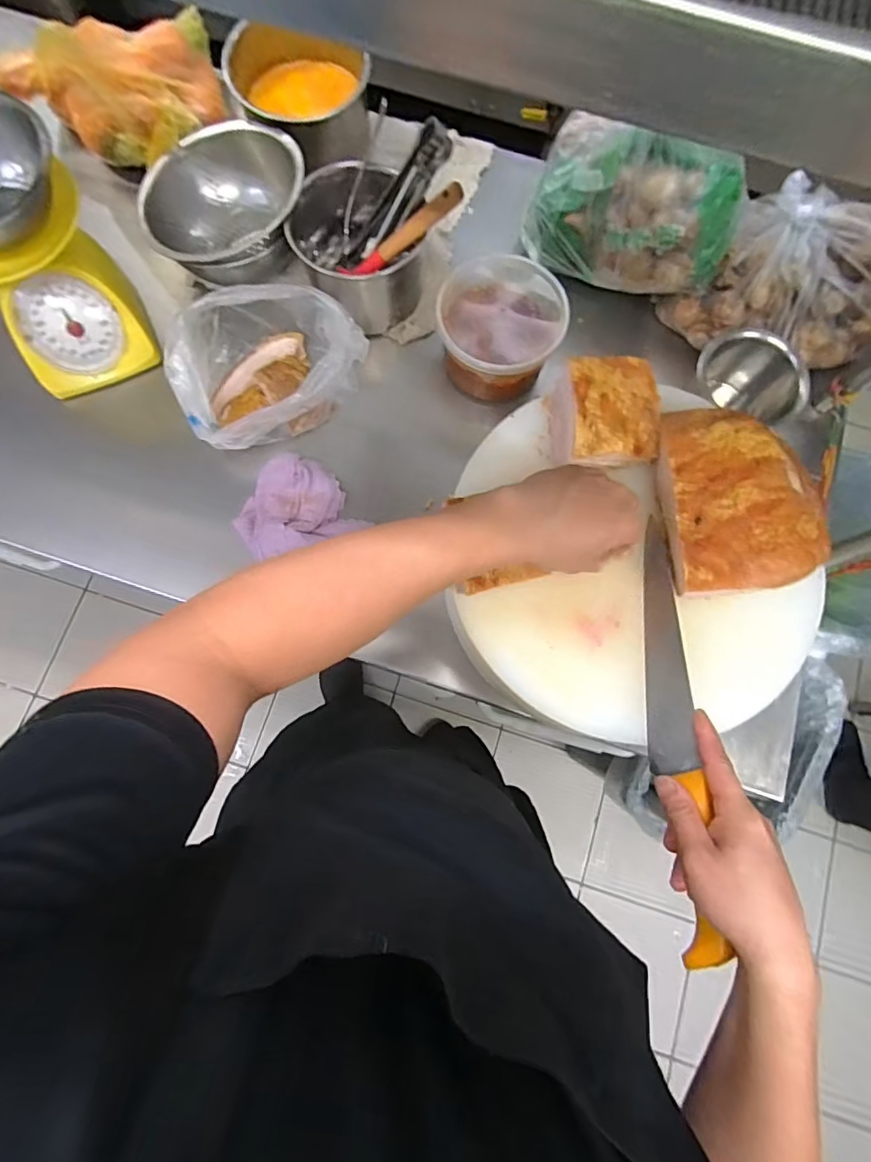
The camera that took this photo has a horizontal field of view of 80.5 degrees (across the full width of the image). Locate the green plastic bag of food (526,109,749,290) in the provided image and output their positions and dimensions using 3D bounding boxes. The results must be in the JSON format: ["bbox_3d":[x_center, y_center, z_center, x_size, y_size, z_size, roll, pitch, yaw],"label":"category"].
[{"bbox_3d":[0.222,-0.421,0.595,0.242,0.136,0.104,27,78,4],"label":"green plastic bag of food"}]

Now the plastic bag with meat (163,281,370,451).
[{"bbox_3d":[-0.189,-0.252,0.587,0.209,0.115,0.154,-17,79,-5],"label":"plastic bag with meat"}]

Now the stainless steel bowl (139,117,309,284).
[{"bbox_3d":[-0.255,-0.450,0.629,0.199,0.092,0.186,-6,78,-3],"label":"stainless steel bowl"}]

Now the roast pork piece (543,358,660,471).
[{"bbox_3d":[0.160,-0.158,0.496,0.095,0.064,0.093,-3,78,-2],"label":"roast pork piece"}]

